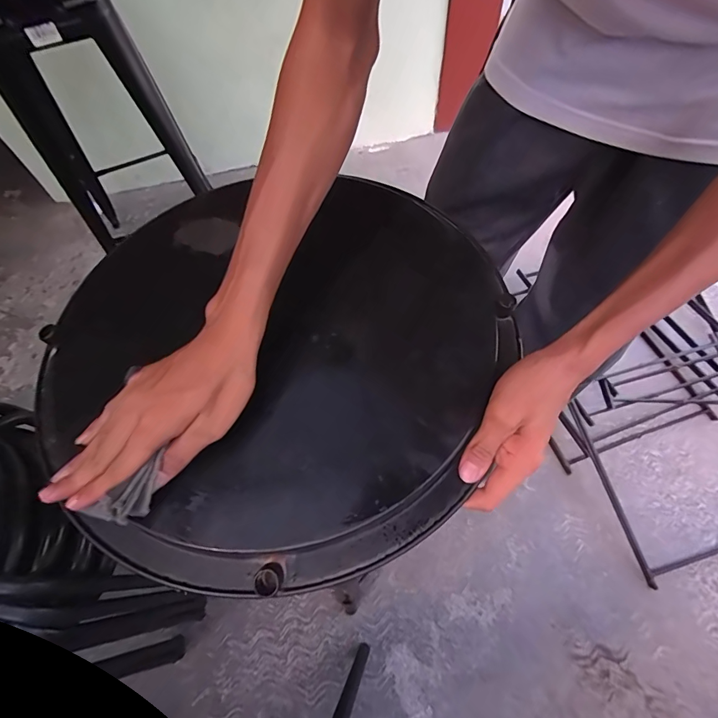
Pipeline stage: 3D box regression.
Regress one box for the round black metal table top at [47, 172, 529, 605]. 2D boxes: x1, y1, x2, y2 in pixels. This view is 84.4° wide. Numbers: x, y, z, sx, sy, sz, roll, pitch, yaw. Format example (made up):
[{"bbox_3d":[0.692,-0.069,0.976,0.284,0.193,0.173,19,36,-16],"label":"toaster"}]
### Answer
[{"bbox_3d":[-0.081,-0.024,0.381,0.410,0.034,0.418,-1,63,3],"label":"round black metal table top"}]

